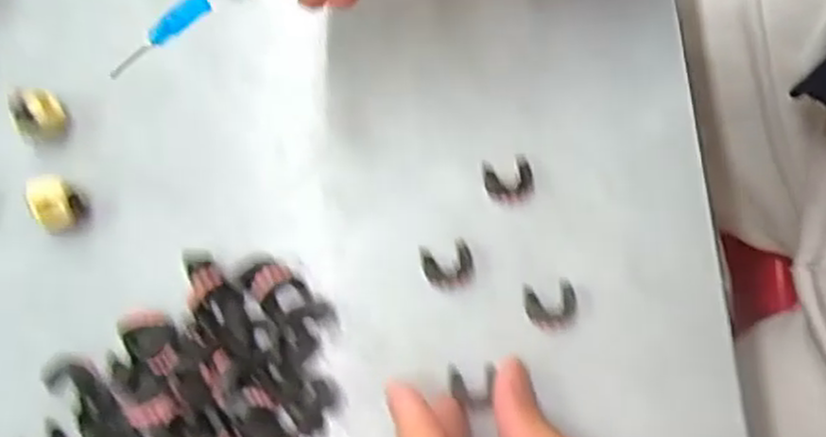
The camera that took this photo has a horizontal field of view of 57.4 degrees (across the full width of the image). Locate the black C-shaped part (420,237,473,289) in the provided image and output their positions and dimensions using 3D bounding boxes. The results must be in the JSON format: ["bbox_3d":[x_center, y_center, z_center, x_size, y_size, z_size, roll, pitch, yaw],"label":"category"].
[{"bbox_3d":[0.011,0.015,0.246,0.016,0.004,0.016,-14,79,3],"label":"black C-shaped part"}]

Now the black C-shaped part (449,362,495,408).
[{"bbox_3d":[0.018,0.052,0.238,0.014,0.004,0.014,3,77,0],"label":"black C-shaped part"}]

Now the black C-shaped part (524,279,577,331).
[{"bbox_3d":[0.044,0.027,0.239,0.017,0.004,0.015,-12,79,3],"label":"black C-shaped part"}]

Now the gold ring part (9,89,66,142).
[{"bbox_3d":[-0.129,-0.036,0.259,0.015,0.015,0.016,-1,80,5],"label":"gold ring part"}]

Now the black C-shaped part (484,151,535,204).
[{"bbox_3d":[0.032,-0.013,0.248,0.016,0.004,0.016,-17,79,2],"label":"black C-shaped part"}]

